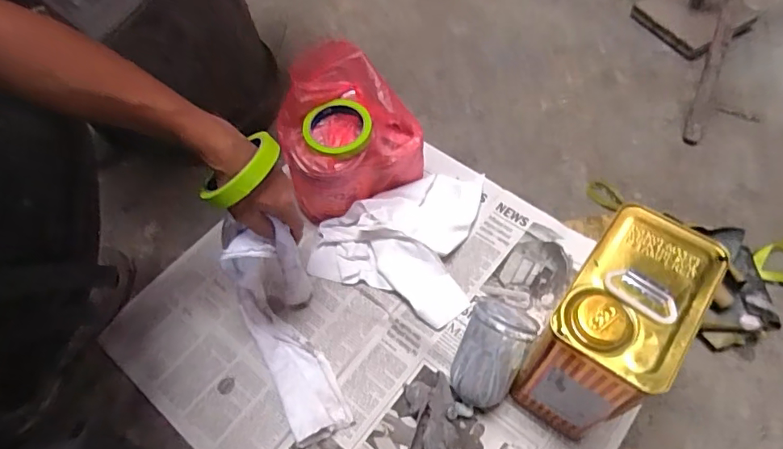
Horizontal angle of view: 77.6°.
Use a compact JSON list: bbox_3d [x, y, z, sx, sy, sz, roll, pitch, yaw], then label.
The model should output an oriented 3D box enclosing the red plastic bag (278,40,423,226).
[{"bbox_3d":[-0.077,-0.140,0.744,0.202,0.172,0.172,-30,61,-15],"label":"red plastic bag"}]

